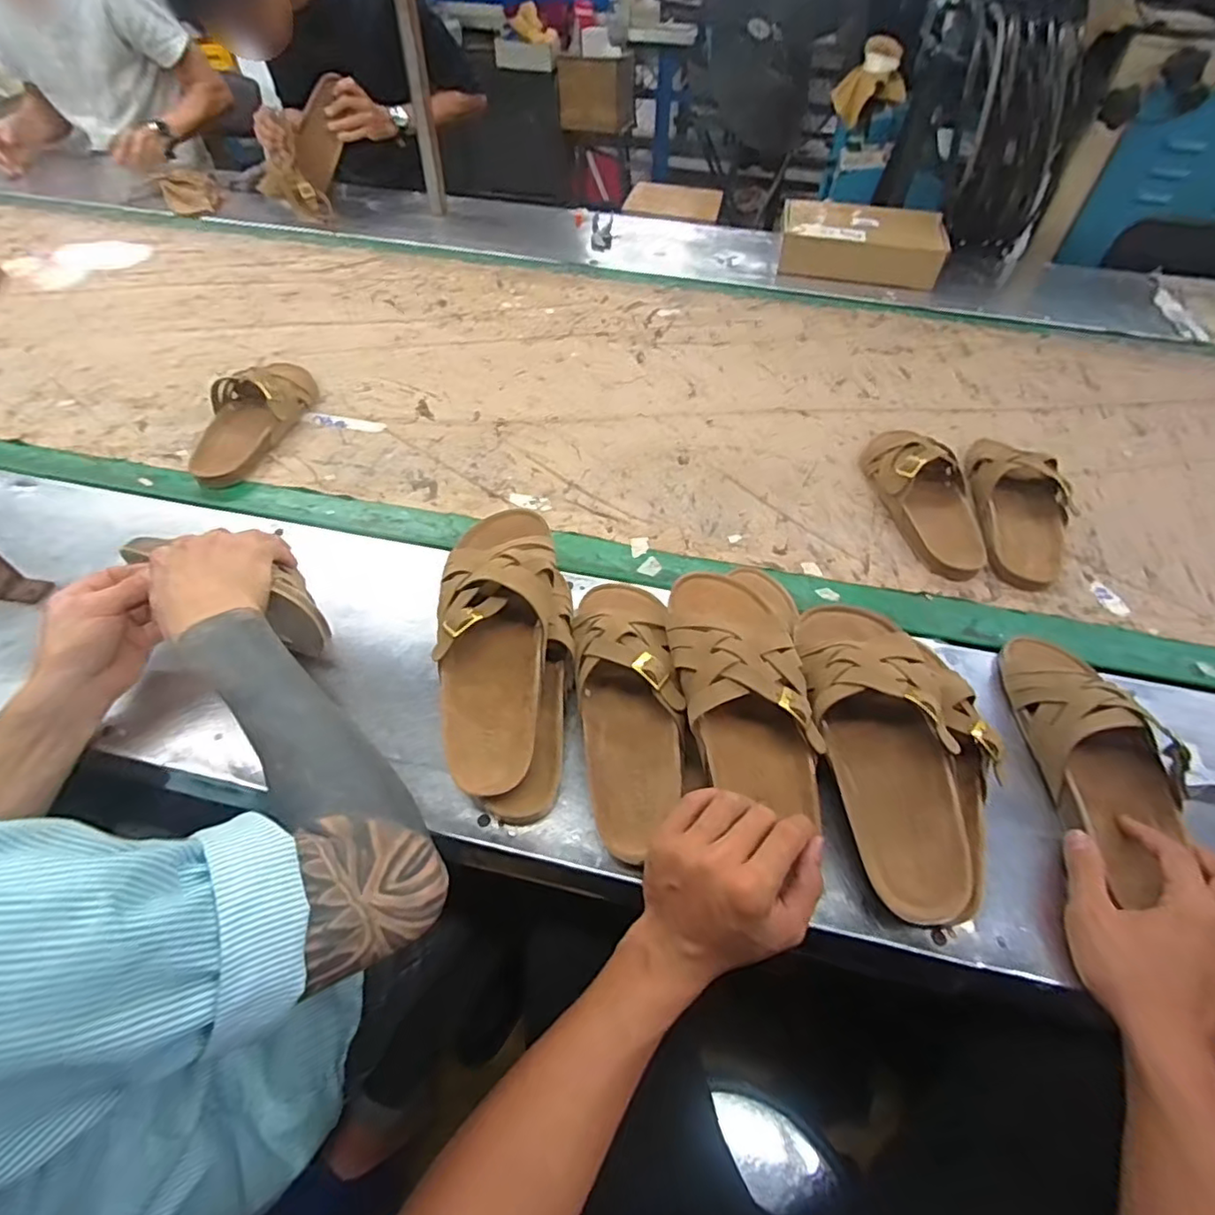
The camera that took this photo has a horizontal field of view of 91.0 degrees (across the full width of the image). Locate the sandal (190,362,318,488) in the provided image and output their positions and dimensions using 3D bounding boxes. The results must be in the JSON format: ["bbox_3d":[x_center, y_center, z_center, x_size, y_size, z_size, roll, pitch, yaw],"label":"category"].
[{"bbox_3d":[-0.471,-0.266,0.792,0.115,0.051,0.255,1,51,-2],"label":"sandal"}]

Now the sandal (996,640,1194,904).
[{"bbox_3d":[0.424,0.118,0.511,0.089,0.061,0.232,2,51,-1],"label":"sandal"}]

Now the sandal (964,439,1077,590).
[{"bbox_3d":[0.498,-0.136,0.718,0.096,0.059,0.250,11,51,6],"label":"sandal"}]

